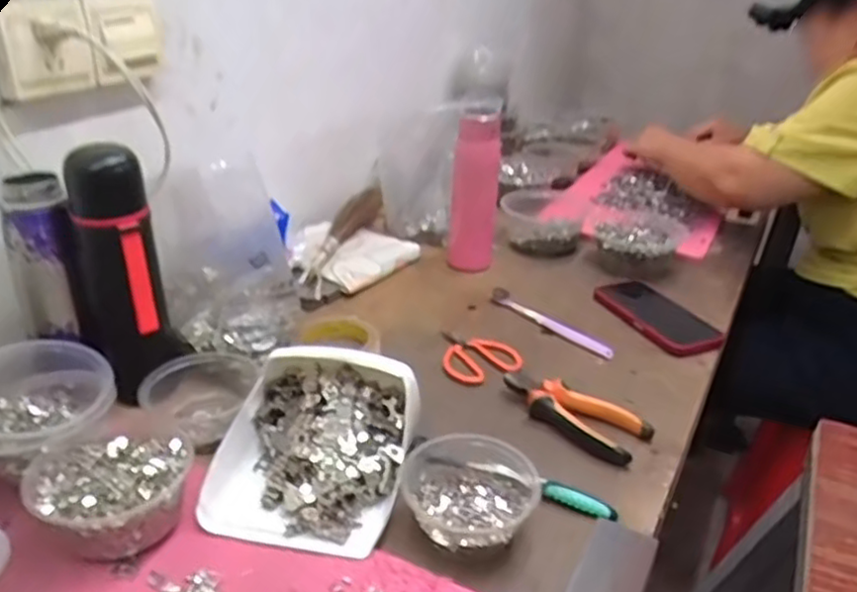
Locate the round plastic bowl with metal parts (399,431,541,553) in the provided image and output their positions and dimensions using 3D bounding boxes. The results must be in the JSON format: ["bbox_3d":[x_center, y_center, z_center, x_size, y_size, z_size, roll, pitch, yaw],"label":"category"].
[{"bbox_3d":[0.032,0.155,0.566,0.107,0.051,0.108,2,29,-1],"label":"round plastic bowl with metal parts"}]

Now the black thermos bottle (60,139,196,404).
[{"bbox_3d":[-0.278,-0.020,0.650,0.075,0.225,0.069,-20,36,-36],"label":"black thermos bottle"}]

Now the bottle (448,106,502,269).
[{"bbox_3d":[0.064,-0.144,0.964,0.064,0.213,0.061,3,27,2],"label":"bottle"}]

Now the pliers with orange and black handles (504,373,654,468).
[{"bbox_3d":[0.141,0.114,0.687,0.146,0.031,0.058,24,35,34],"label":"pliers with orange and black handles"}]

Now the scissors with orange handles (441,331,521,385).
[{"bbox_3d":[0.049,0.071,0.778,0.103,0.019,0.073,16,31,23],"label":"scissors with orange handles"}]

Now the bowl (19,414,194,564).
[{"bbox_3d":[-0.246,0.148,0.538,0.124,0.054,0.111,24,35,34],"label":"bowl"}]

